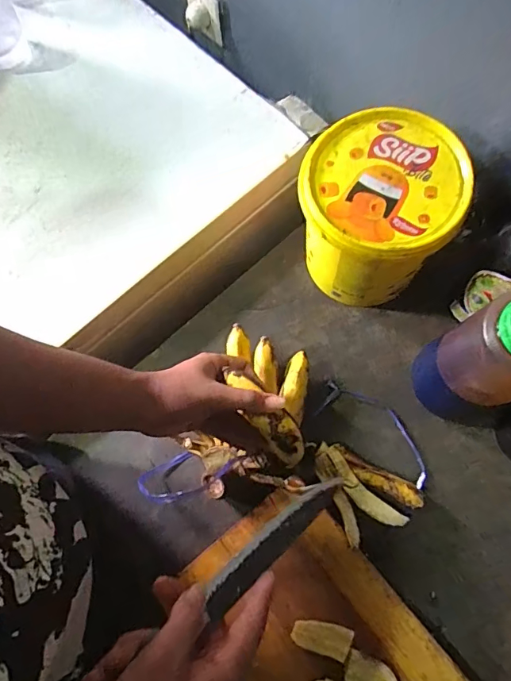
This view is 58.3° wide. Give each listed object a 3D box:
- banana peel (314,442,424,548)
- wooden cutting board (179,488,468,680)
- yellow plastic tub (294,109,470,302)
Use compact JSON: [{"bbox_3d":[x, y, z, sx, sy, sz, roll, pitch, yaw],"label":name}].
[{"bbox_3d":[0.122,0.159,0.511,0.088,0.026,0.106,-23,76,-7],"label":"banana peel"},{"bbox_3d":[0.065,0.314,0.451,0.190,0.022,0.295,-39,78,-11],"label":"wooden cutting board"},{"bbox_3d":[0.130,-0.138,0.532,0.155,0.168,0.157,-1,73,3],"label":"yellow plastic tub"}]

